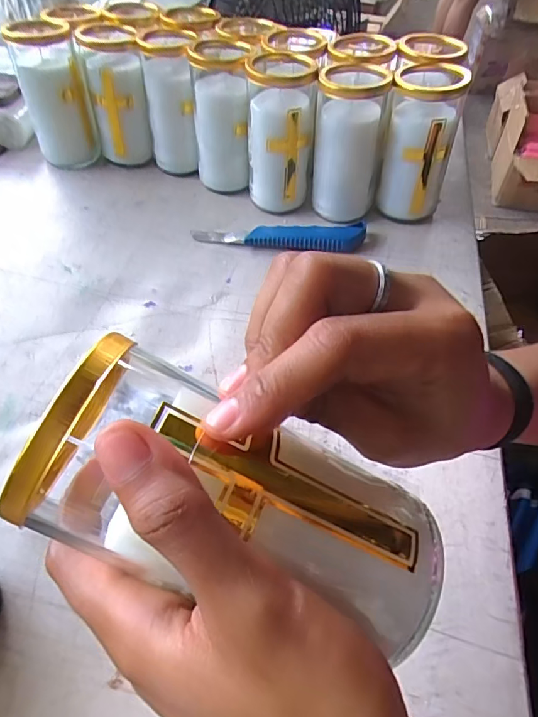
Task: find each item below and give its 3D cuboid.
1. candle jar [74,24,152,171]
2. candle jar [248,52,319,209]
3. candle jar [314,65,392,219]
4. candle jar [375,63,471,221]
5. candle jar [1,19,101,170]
[{"bbox_3d":[-0.172,-0.296,0.535,0.060,0.135,0.064,-8,49,-8],"label":"candle jar"},{"bbox_3d":[0.012,-0.232,0.486,0.062,0.136,0.075,4,49,2],"label":"candle jar"},{"bbox_3d":[0.080,-0.215,0.471,0.065,0.132,0.064,8,49,6],"label":"candle jar"},{"bbox_3d":[0.151,-0.214,0.472,0.068,0.134,0.078,16,50,12],"label":"candle jar"},{"bbox_3d":[-0.244,-0.300,0.530,0.067,0.142,0.067,-17,51,-16],"label":"candle jar"}]

